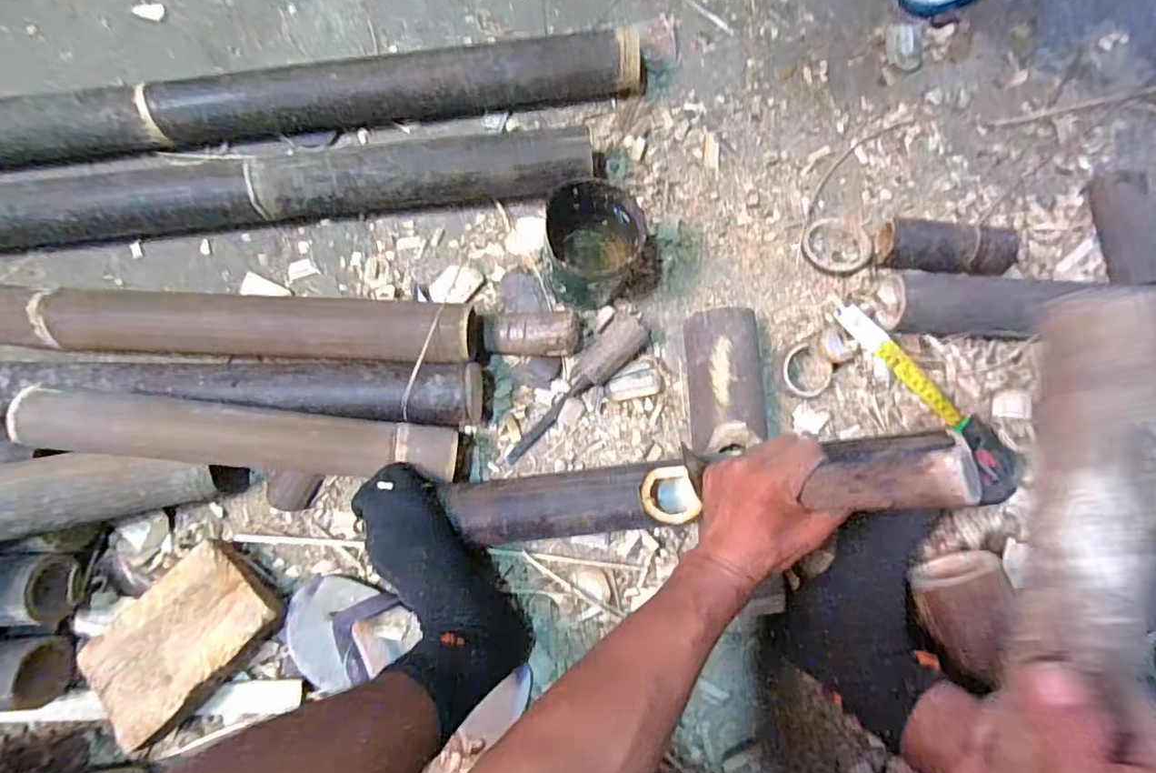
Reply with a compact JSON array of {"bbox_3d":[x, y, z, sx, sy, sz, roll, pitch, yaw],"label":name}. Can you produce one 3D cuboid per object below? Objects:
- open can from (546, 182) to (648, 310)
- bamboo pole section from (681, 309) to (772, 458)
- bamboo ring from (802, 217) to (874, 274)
[{"bbox_3d":[0.015,-0.146,0.590,0.098,0.115,0.105,15,80,2],"label":"open can"},{"bbox_3d":[0.163,-0.005,0.590,0.086,0.062,0.147,-3,80,-1],"label":"bamboo pole section"},{"bbox_3d":[0.302,-0.166,0.639,0.077,0.012,0.071,0,80,0],"label":"bamboo ring"}]

